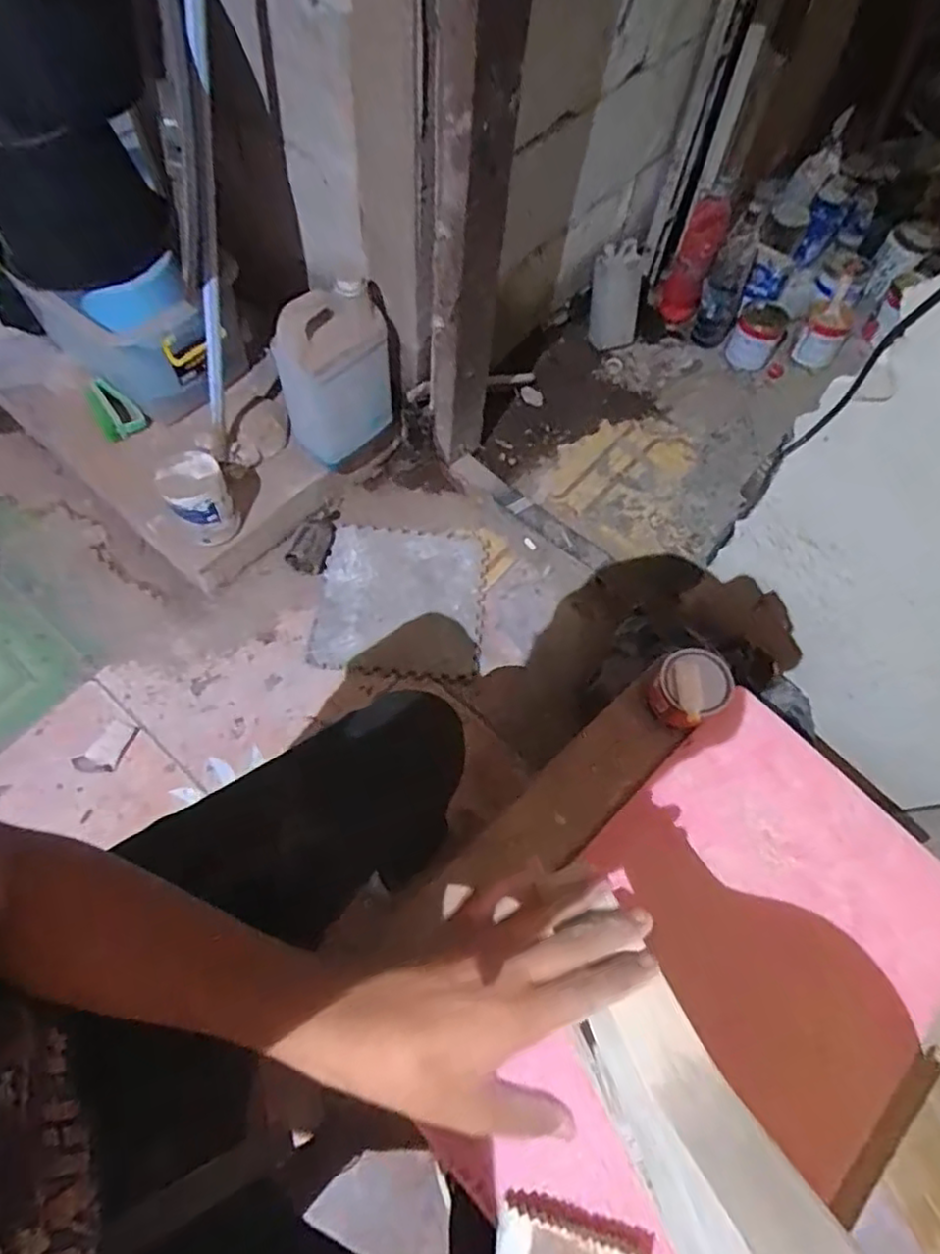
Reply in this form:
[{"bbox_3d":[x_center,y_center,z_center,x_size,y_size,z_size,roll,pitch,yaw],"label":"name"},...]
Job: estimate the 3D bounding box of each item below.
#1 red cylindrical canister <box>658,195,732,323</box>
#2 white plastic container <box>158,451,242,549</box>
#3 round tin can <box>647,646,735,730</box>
[{"bbox_3d":[0.501,-0.821,1.486,0.092,0.299,0.076,20,65,6],"label":"red cylindrical canister"},{"bbox_3d":[-0.450,-0.209,1.112,0.097,0.147,0.100,-25,68,-14],"label":"white plastic container"},{"bbox_3d":[0.235,0.067,0.715,0.079,0.079,0.072,1,64,-2],"label":"round tin can"}]

